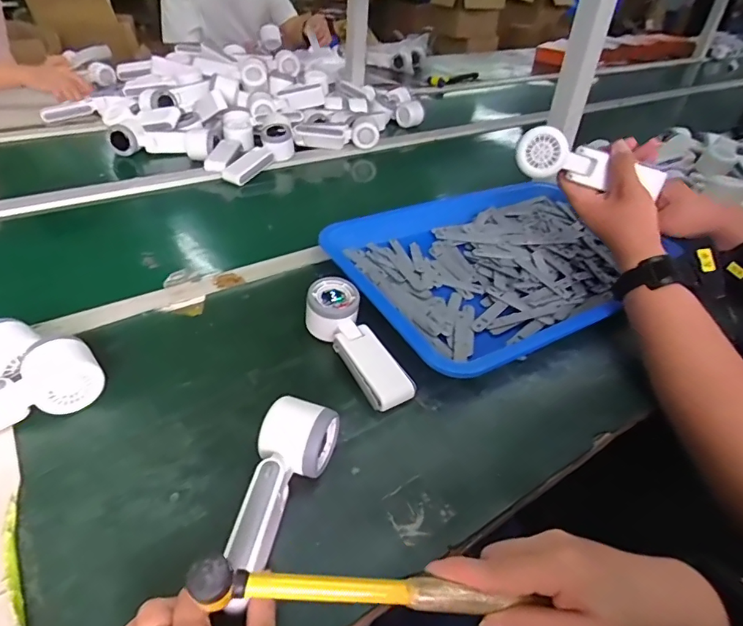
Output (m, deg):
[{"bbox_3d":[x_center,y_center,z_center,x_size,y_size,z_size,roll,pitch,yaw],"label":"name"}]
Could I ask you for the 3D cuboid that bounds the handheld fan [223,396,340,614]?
[{"bbox_3d":[-0.079,0.141,0.382,0.055,0.044,0.160,15,46,11],"label":"handheld fan"}]

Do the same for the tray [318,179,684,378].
[{"bbox_3d":[0.184,-0.091,0.704,0.485,0.040,0.365,-21,47,-29],"label":"tray"}]

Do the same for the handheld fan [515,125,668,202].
[{"bbox_3d":[0.254,-0.178,0.557,0.167,0.054,0.027,12,38,10],"label":"handheld fan"}]

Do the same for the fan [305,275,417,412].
[{"bbox_3d":[-0.018,0.032,0.520,0.061,0.053,0.161,-18,45,-26],"label":"fan"}]

